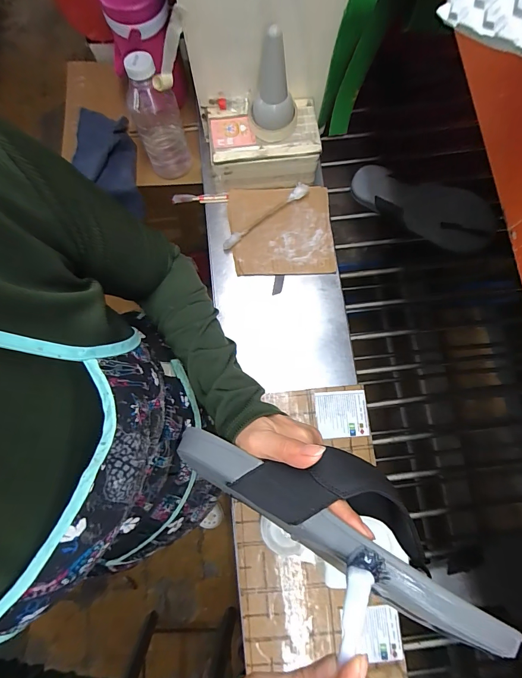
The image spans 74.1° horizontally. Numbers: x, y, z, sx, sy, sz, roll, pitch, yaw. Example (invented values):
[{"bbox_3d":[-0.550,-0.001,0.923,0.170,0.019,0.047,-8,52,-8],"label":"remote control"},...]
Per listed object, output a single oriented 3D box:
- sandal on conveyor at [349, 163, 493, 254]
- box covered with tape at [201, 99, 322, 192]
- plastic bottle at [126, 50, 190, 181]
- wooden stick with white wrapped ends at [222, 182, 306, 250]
[{"bbox_3d":[0.303,-0.255,0.673,0.265,0.090,0.094,27,79,5],"label":"sandal on conveyor"},{"bbox_3d":[-0.002,-0.358,0.641,0.202,0.082,0.130,-5,78,-2],"label":"box covered with tape"},{"bbox_3d":[-0.204,-0.434,0.677,0.086,0.222,0.107,-19,79,-5],"label":"plastic bottle"},{"bbox_3d":[0.008,-0.229,0.641,0.192,0.023,0.023,-38,81,-8],"label":"wooden stick with white wrapped ends"}]

